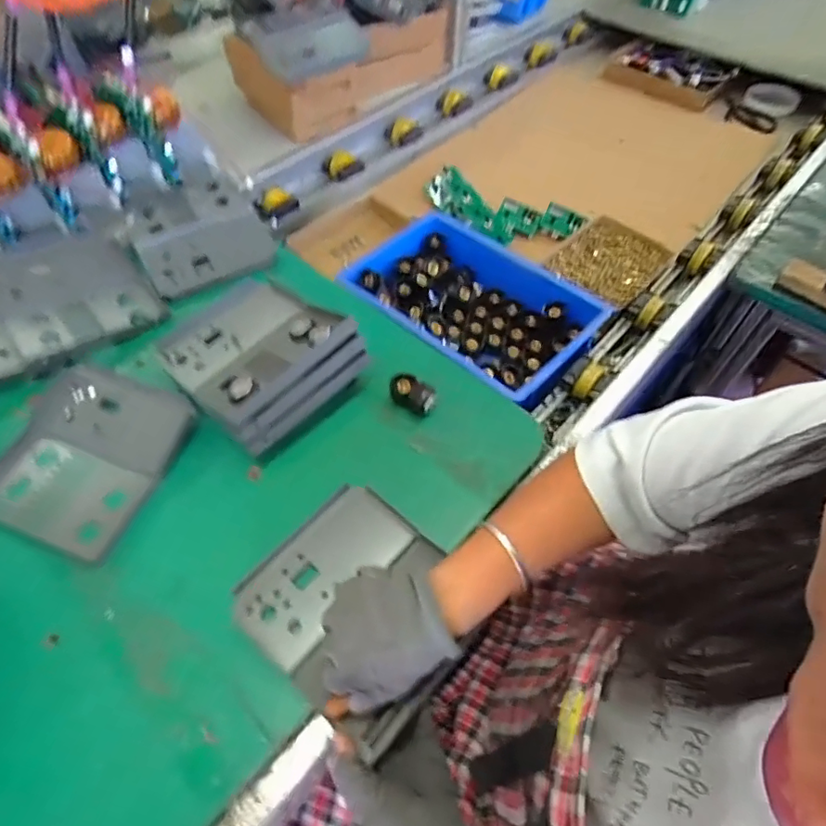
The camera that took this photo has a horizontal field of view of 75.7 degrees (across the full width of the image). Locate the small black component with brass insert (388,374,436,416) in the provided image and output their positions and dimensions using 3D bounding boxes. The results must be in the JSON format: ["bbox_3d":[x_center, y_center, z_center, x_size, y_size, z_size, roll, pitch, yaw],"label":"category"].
[{"bbox_3d":[-0.001,-0.022,0.553,0.049,0.022,0.030,27,58,17],"label":"small black component with brass insert"}]

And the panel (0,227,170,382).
[{"bbox_3d":[-0.424,-0.148,0.628,0.187,0.021,0.206,-32,61,-22],"label":"panel"}]

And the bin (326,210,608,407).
[{"bbox_3d":[0.074,-0.133,0.702,0.303,0.073,0.206,36,61,22],"label":"bin"}]

